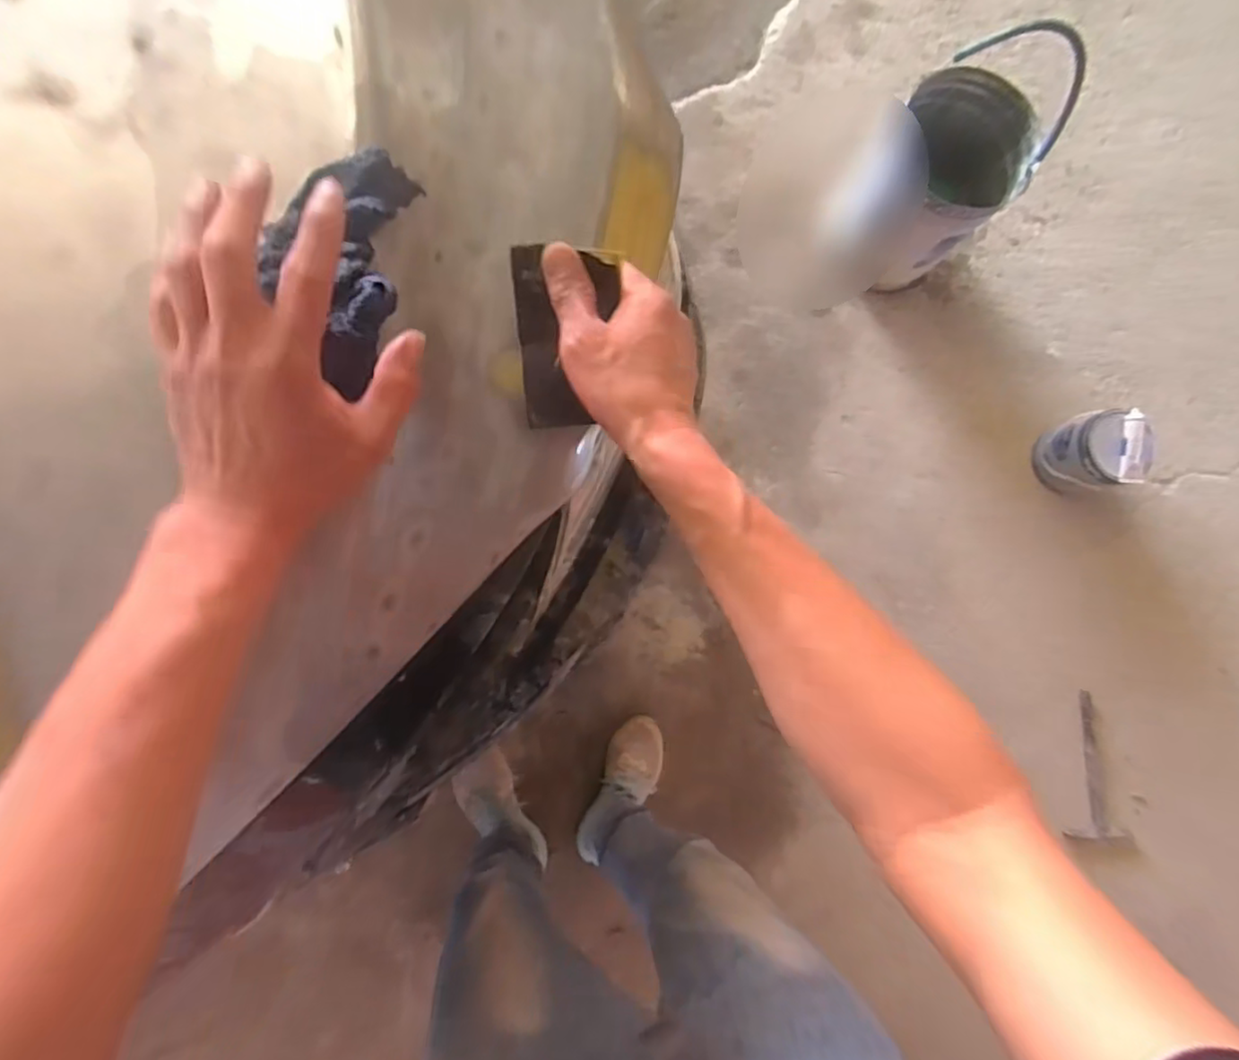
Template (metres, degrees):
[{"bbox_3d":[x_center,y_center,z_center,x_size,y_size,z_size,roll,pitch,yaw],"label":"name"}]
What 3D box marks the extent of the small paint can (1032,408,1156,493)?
[{"bbox_3d":[1.061,-0.174,1.489,0.156,0.213,0.164,0,87,-6],"label":"small paint can"}]

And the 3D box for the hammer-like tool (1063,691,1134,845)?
[{"bbox_3d":[1.097,0.553,1.517,0.121,0.044,0.344,-1,87,-6],"label":"hammer-like tool"}]

